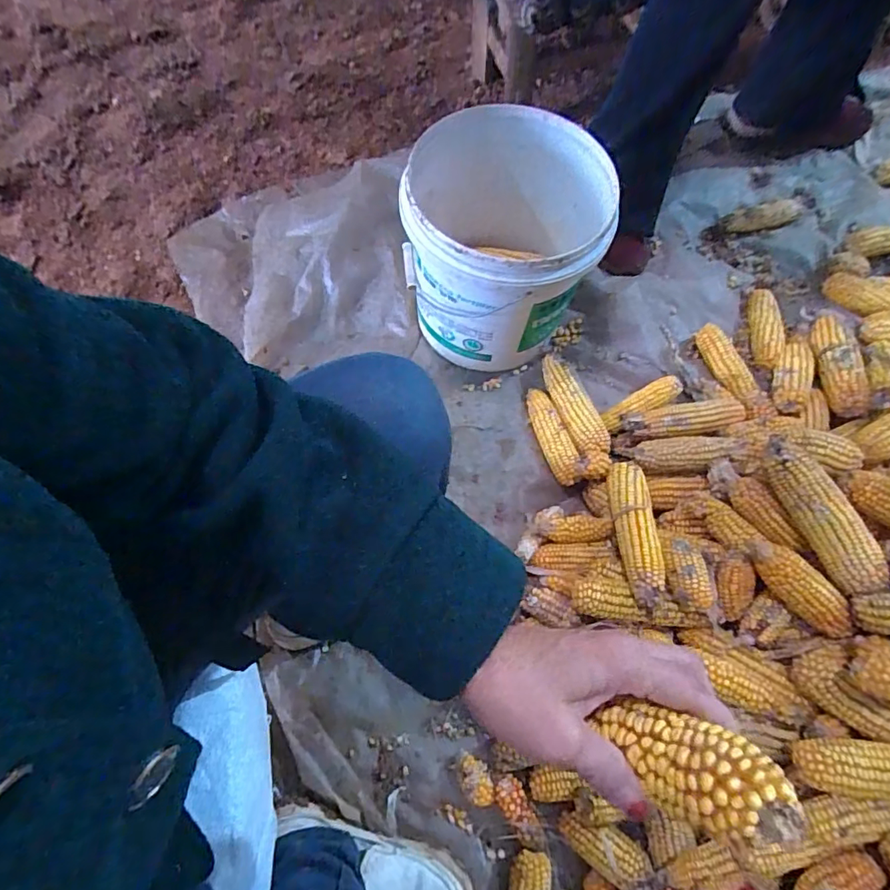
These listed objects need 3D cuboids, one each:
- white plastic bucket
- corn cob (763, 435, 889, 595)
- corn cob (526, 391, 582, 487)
[{"bbox_3d":[0.081,-0.266,0.733,0.246,0.237,0.234,0,66,1],"label":"white plastic bucket"},{"bbox_3d":[0.398,0.073,0.560,0.041,0.053,0.171,-28,68,-11],"label":"corn cob"},{"bbox_3d":[0.152,-0.016,0.756,0.039,0.034,0.147,-19,67,-7],"label":"corn cob"}]

